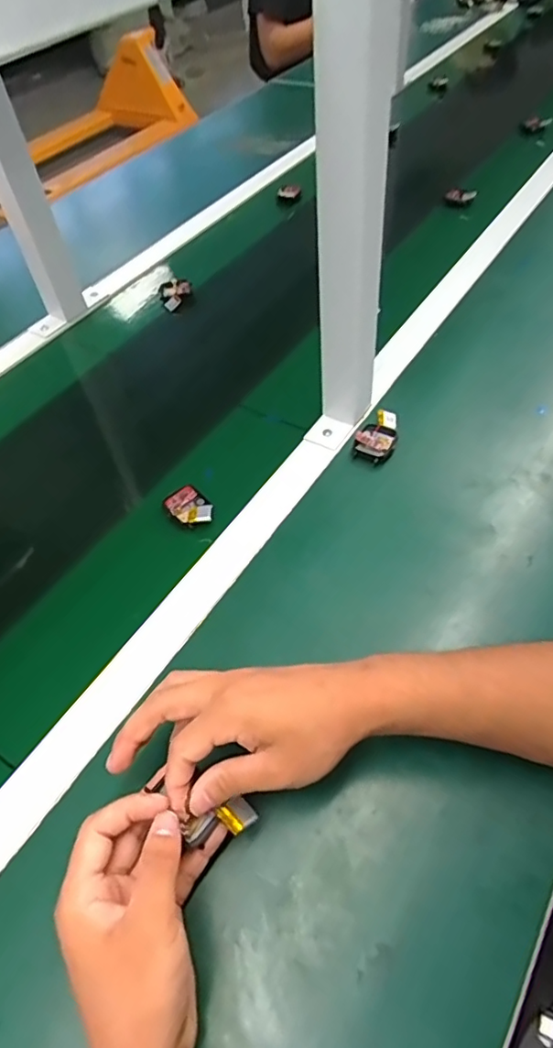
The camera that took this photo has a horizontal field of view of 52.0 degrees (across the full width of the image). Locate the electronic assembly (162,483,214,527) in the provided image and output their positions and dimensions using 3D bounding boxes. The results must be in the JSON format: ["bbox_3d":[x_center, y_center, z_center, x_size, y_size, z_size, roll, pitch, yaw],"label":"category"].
[{"bbox_3d":[-0.082,-0.015,0.543,0.033,0.015,0.054,-35,60,-21],"label":"electronic assembly"}]

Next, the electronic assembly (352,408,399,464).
[{"bbox_3d":[0.103,-0.090,0.578,0.039,0.014,0.062,15,56,13],"label":"electronic assembly"}]

